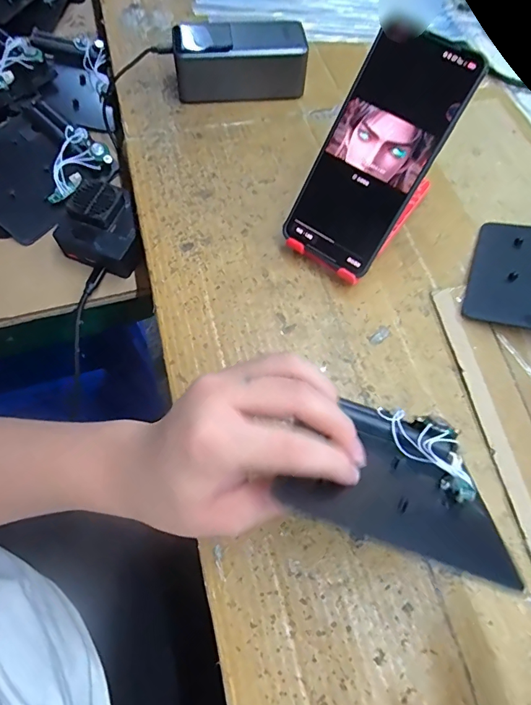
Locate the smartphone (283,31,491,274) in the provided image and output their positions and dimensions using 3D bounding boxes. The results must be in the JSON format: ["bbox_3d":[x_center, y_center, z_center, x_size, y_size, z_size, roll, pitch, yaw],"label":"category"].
[{"bbox_3d":[0.079,-0.142,0.322,0.074,0.004,0.158,34,114,12],"label":"smartphone"}]

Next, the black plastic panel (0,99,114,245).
[{"bbox_3d":[-0.234,-0.186,0.440,0.113,0.015,0.128,41,75,2],"label":"black plastic panel"}]

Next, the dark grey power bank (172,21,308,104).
[{"bbox_3d":[-0.025,-0.294,0.439,0.127,0.051,0.049,-8,66,-4],"label":"dark grey power bank"}]

